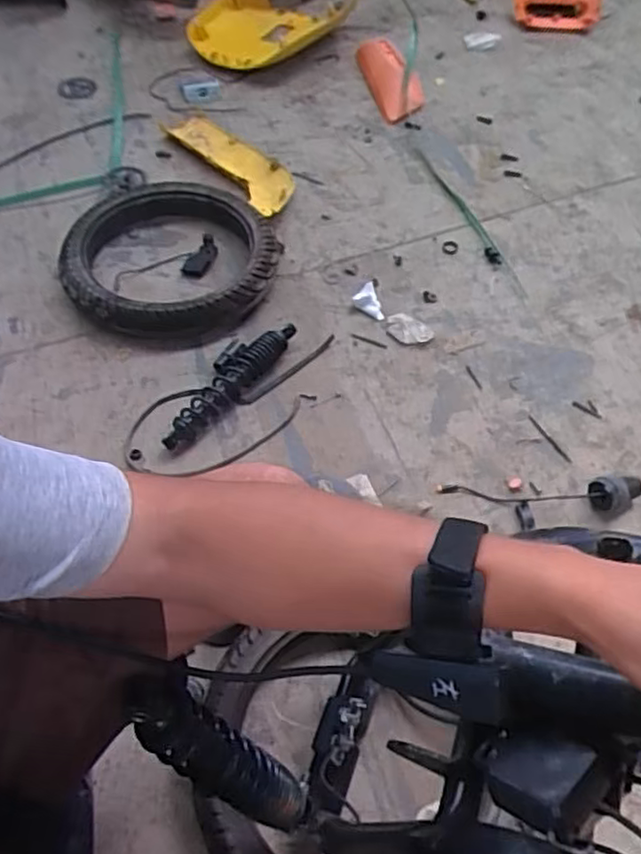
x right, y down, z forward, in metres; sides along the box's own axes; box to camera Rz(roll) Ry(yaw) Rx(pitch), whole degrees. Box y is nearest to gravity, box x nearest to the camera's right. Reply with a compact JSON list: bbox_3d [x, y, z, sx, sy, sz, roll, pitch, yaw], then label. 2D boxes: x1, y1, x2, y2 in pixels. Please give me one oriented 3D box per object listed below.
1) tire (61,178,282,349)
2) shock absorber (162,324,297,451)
[{"bbox_3d":[-0.246,-0.299,1.165,0.338,0.085,0.360,0,56,0],"label":"tire"},{"bbox_3d":[-0.146,-0.072,1.037,0.066,0.044,0.265,33,62,20],"label":"shock absorber"}]

